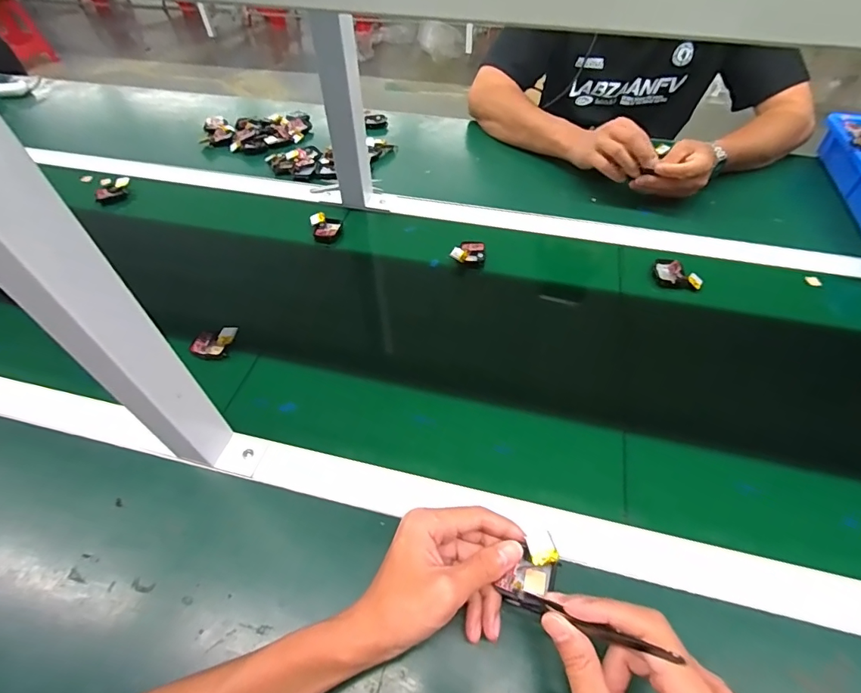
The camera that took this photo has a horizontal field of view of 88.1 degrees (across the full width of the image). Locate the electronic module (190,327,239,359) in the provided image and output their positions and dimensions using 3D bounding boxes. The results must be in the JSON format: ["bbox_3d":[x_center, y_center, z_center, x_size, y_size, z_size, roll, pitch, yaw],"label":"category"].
[{"bbox_3d":[-0.252,-0.004,0.520,0.044,0.018,0.041,7,52,7],"label":"electronic module"}]

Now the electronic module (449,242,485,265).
[{"bbox_3d":[0.052,-0.131,0.616,0.047,0.018,0.038,1,52,2],"label":"electronic module"}]

